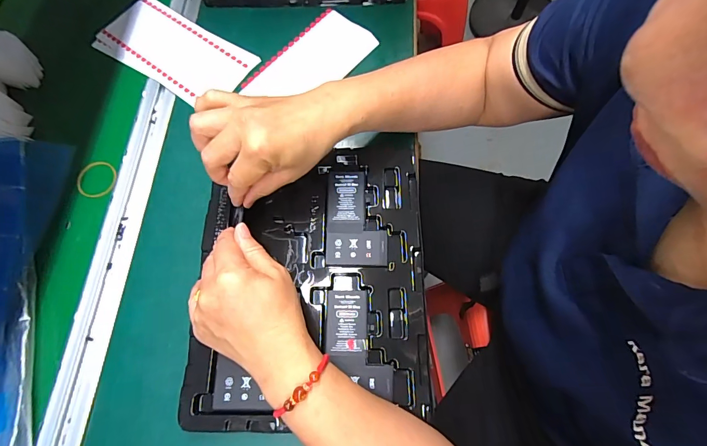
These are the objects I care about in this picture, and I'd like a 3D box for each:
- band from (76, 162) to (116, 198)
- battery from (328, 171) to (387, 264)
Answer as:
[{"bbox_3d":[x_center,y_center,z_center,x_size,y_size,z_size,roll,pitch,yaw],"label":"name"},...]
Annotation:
[{"bbox_3d":[-0.296,-0.051,0.430,0.040,0.005,0.047,-13,69,-17],"label":"band"},{"bbox_3d":[0.003,-0.007,0.386,0.061,0.005,0.102,-1,69,2],"label":"battery"}]

